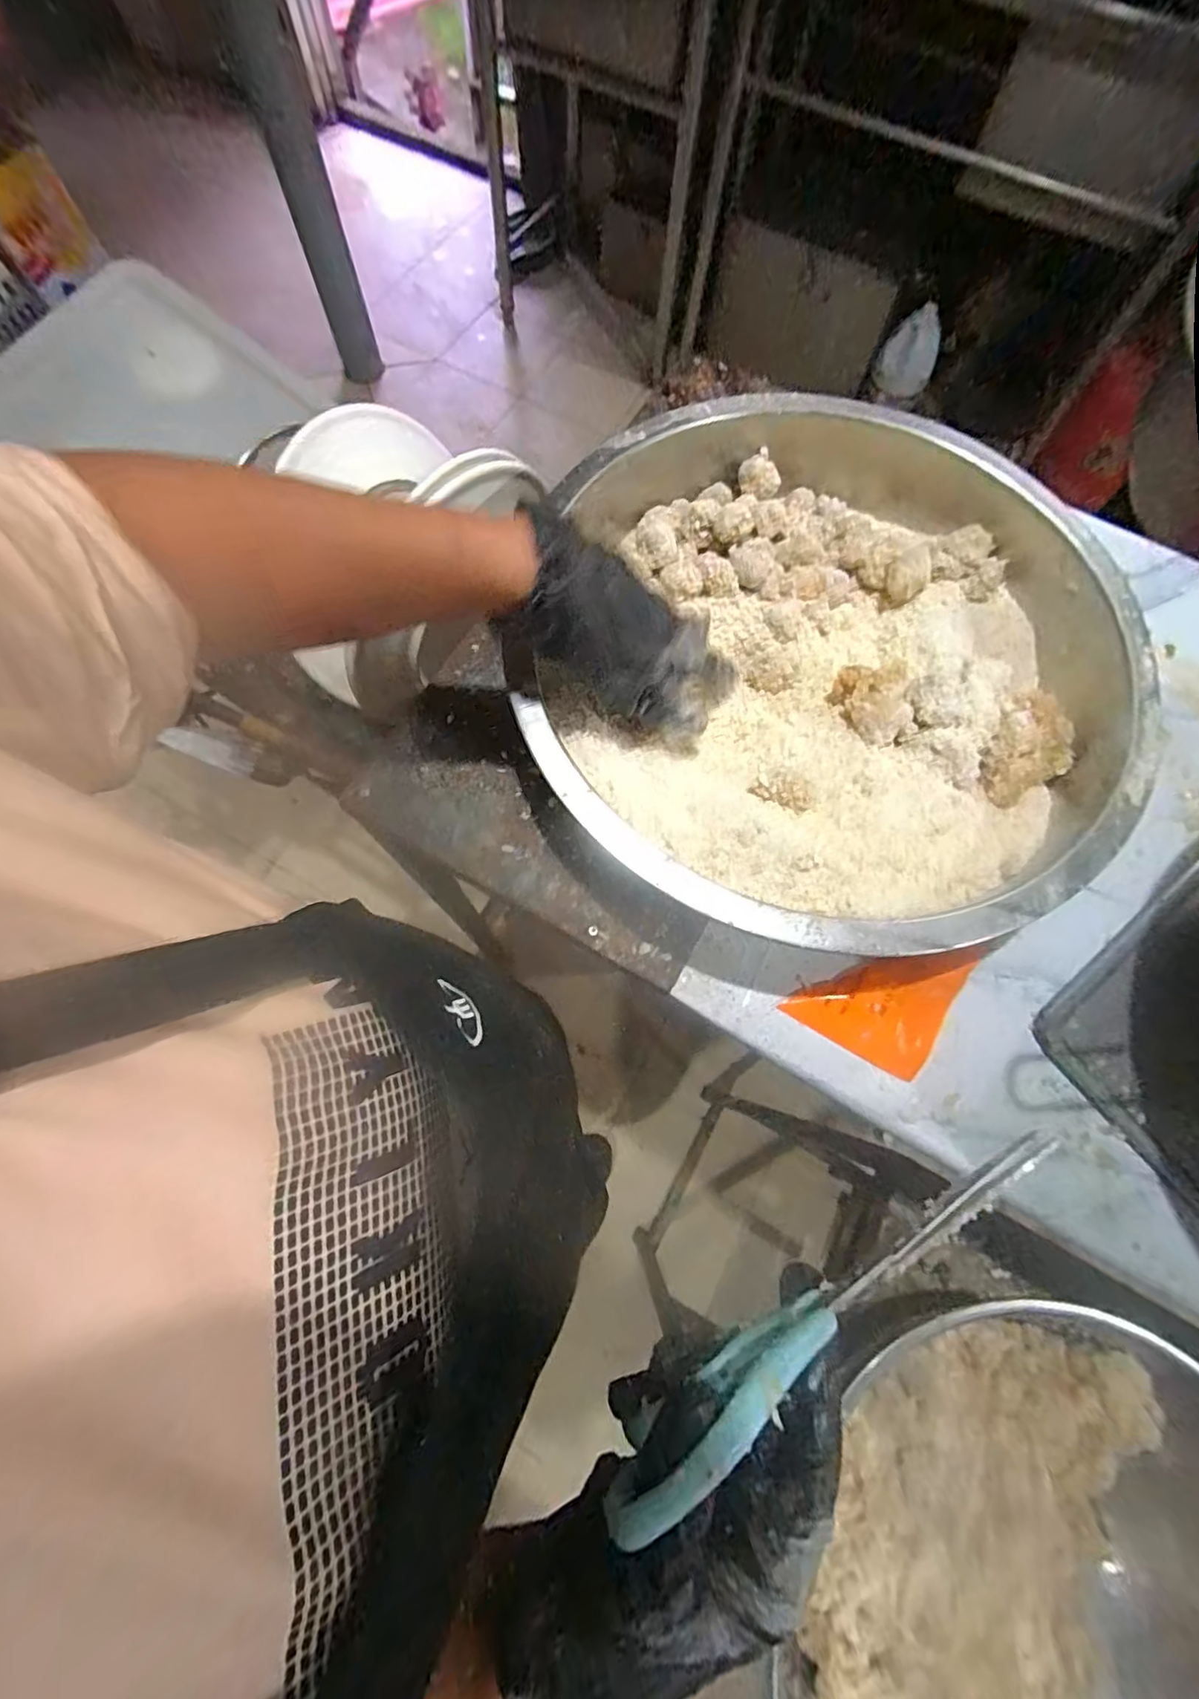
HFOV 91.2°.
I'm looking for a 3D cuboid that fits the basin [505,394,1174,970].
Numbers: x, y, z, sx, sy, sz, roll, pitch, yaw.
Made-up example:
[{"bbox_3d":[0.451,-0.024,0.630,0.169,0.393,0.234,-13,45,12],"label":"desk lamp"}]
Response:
[{"bbox_3d":[0.145,-0.119,0.376,0.337,0.070,0.369,0,71,-1],"label":"basin"}]

